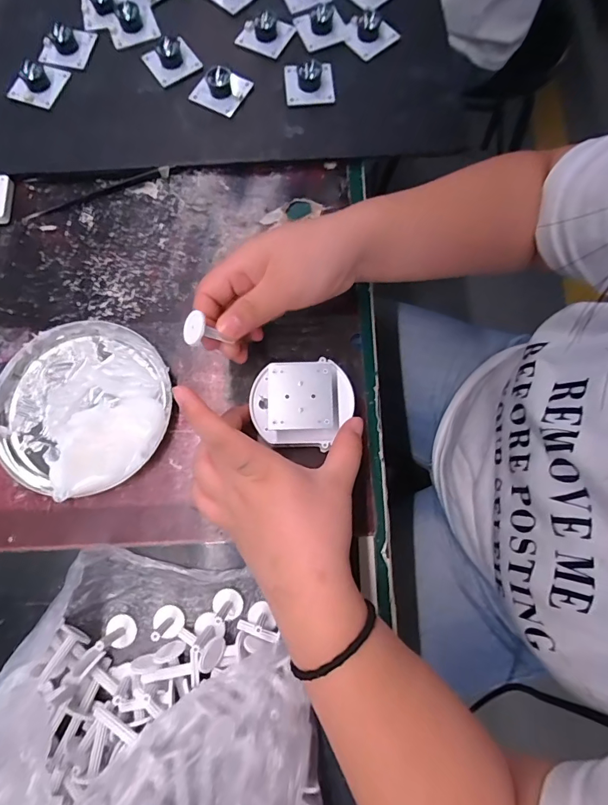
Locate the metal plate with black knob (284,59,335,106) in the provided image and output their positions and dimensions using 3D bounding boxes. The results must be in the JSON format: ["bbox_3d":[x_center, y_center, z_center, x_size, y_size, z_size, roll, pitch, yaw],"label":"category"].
[{"bbox_3d":[0.005,-0.286,0.367,0.042,0.021,0.040,-5,75,0],"label":"metal plate with black knob"}]

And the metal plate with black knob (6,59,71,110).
[{"bbox_3d":[-0.241,-0.293,0.374,0.041,0.024,0.044,20,76,7],"label":"metal plate with black knob"}]

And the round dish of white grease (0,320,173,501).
[{"bbox_3d":[-0.163,0.002,0.304,0.126,0.021,0.127,0,75,1],"label":"round dish of white grease"}]

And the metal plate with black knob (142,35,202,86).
[{"bbox_3d":[-0.121,-0.315,0.380,0.042,0.019,0.037,-27,76,-6],"label":"metal plate with black knob"}]

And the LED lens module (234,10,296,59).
[{"bbox_3d":[-0.037,-0.346,0.388,0.048,0.016,0.039,25,77,8],"label":"LED lens module"}]

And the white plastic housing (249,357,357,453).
[{"bbox_3d":[-0.001,-0.002,0.283,0.069,0.022,0.061,9,75,4],"label":"white plastic housing"}]

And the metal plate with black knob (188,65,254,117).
[{"bbox_3d":[-0.074,-0.281,0.368,0.042,0.023,0.039,29,78,9],"label":"metal plate with black knob"}]

